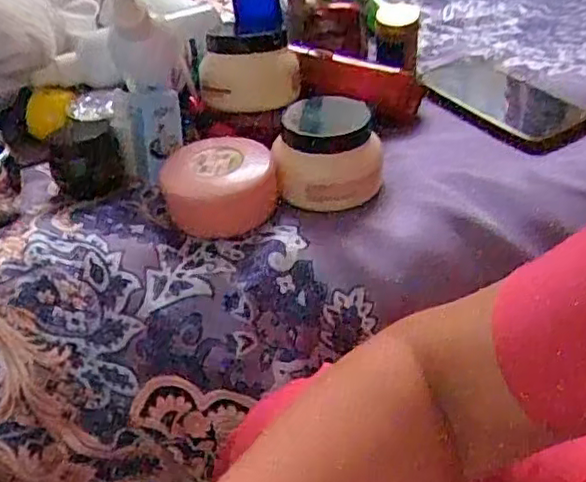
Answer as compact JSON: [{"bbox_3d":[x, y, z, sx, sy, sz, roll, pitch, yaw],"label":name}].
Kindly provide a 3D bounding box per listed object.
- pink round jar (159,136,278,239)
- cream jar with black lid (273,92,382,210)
[{"bbox_3d":[-0.050,-0.046,0.485,0.068,0.037,0.077,28,52,27],"label":"pink round jar"},{"bbox_3d":[0.026,-0.077,0.506,0.083,0.057,0.096,-4,44,-2],"label":"cream jar with black lid"}]

